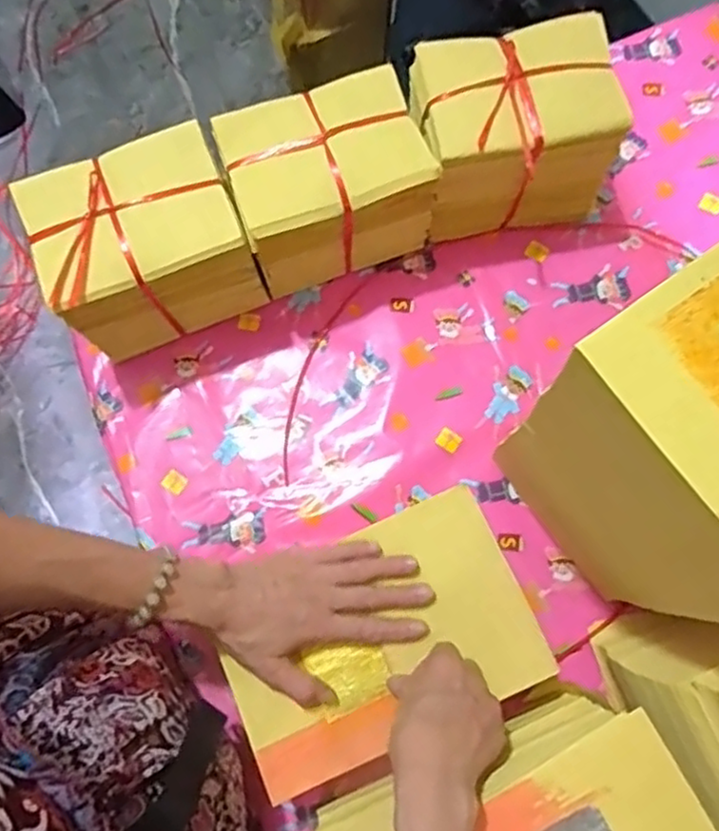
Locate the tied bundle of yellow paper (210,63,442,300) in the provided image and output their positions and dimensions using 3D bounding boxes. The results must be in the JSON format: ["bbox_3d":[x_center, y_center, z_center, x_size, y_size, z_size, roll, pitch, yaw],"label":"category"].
[{"bbox_3d":[-0.028,-0.205,0.631,0.162,0.148,0.111,-20,76,-3],"label":"tied bundle of yellow paper"}]

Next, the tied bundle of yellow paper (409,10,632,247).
[{"bbox_3d":[0.144,-0.262,0.642,0.180,0.146,0.127,-11,76,-1],"label":"tied bundle of yellow paper"}]

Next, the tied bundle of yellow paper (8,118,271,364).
[{"bbox_3d":[-0.185,-0.146,0.613,0.159,0.146,0.115,-23,76,-4],"label":"tied bundle of yellow paper"}]

